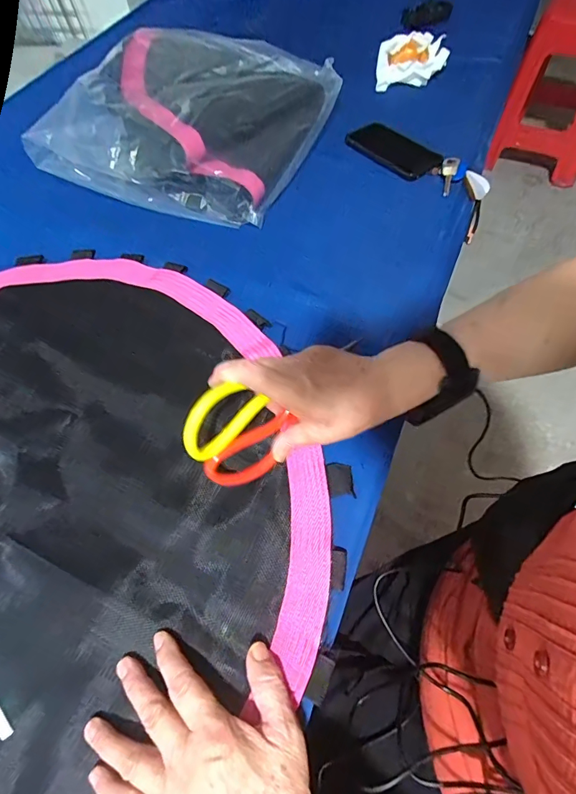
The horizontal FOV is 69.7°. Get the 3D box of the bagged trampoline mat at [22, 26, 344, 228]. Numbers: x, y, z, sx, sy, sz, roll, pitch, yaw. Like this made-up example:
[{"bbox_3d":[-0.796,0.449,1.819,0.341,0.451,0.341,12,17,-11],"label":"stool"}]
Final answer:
[{"bbox_3d":[-0.153,-0.483,0.708,0.391,0.111,0.391,19,63,14],"label":"bagged trampoline mat"}]

